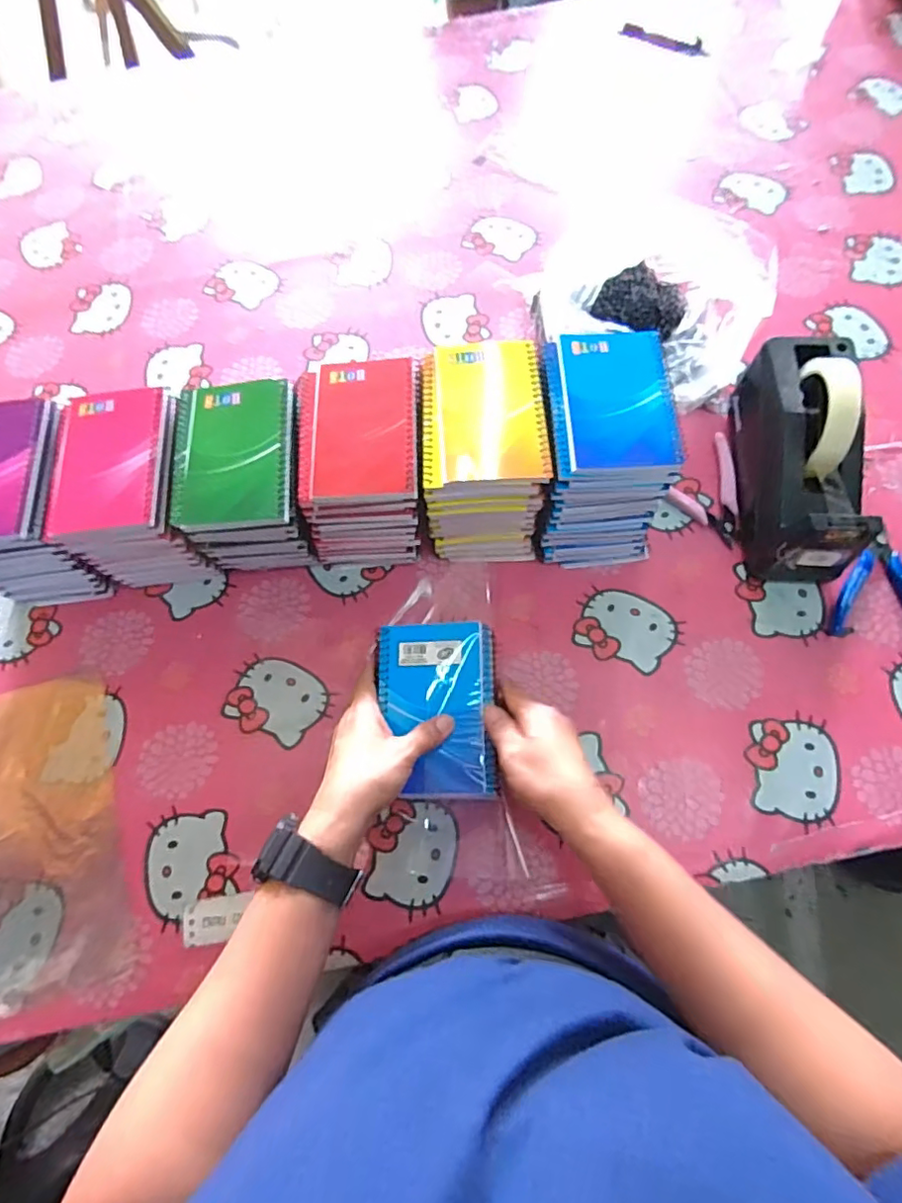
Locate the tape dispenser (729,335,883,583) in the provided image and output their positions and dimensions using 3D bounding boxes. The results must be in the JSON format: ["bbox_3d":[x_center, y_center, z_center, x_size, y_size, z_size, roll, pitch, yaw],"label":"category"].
[{"bbox_3d":[0.310,-0.130,0.497,0.076,0.121,0.199,2,70,3],"label":"tape dispenser"}]

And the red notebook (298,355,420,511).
[{"bbox_3d":[-0.076,-0.139,0.457,0.098,0.010,0.127,-4,70,1],"label":"red notebook"}]

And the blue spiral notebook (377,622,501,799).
[{"bbox_3d":[-0.011,0.082,0.439,0.091,0.009,0.133,-2,70,2],"label":"blue spiral notebook"}]

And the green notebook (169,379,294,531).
[{"bbox_3d":[-0.177,-0.119,0.453,0.095,0.013,0.129,-4,70,1],"label":"green notebook"}]

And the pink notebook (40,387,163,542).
[{"bbox_3d":[-0.279,-0.114,0.456,0.087,0.010,0.128,-4,70,1],"label":"pink notebook"}]

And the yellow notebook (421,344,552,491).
[{"bbox_3d":[0.026,-0.151,0.448,0.096,0.012,0.125,-3,70,1],"label":"yellow notebook"}]

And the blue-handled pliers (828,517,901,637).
[{"bbox_3d":[0.391,-0.018,0.509,0.081,0.011,0.118,14,71,7],"label":"blue-handled pliers"}]

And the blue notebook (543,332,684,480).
[{"bbox_3d":[0.125,-0.158,0.445,0.093,0.011,0.128,-2,70,2],"label":"blue notebook"}]

